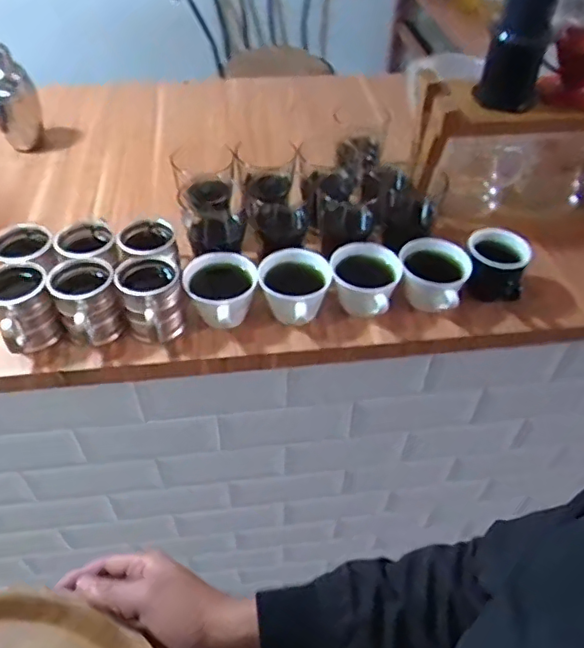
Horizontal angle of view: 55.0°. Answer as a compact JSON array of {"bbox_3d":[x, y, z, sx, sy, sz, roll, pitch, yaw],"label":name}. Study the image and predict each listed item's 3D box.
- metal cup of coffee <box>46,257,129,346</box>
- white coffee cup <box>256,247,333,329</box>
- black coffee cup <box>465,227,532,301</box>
[{"bbox_3d":[-0.247,-0.025,0.687,0.070,0.086,0.080,-28,54,-25],"label":"metal cup of coffee"},{"bbox_3d":[0.001,-0.042,0.730,0.092,0.073,0.110,16,48,12],"label":"white coffee cup"},{"bbox_3d":[0.268,-0.072,0.754,0.075,0.070,0.090,15,48,12],"label":"black coffee cup"}]

